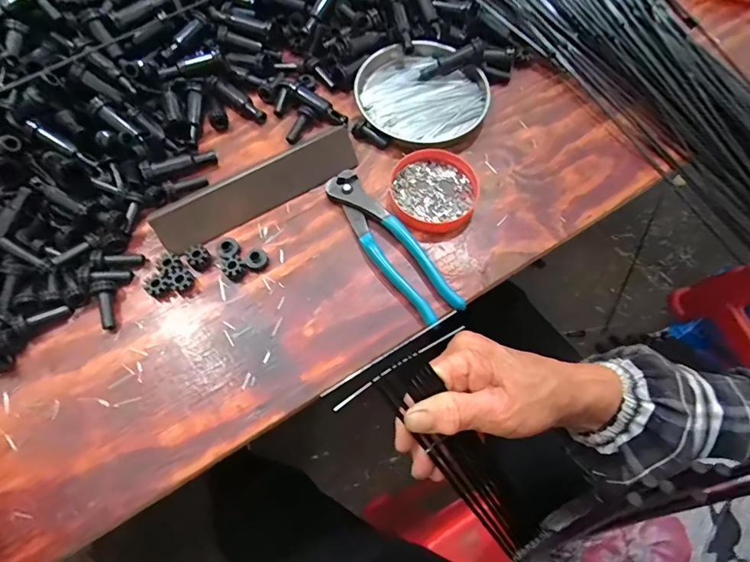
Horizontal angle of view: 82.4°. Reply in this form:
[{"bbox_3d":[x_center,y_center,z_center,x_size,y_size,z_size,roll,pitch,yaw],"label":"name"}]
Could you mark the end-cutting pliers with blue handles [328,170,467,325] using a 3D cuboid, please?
[{"bbox_3d":[0.012,-0.034,0.374,0.040,0.017,0.162,-34,68,-14],"label":"end-cutting pliers with blue handles"}]

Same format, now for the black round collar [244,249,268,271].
[{"bbox_3d":[-0.102,-0.019,0.368,0.018,0.010,0.019,-1,64,1],"label":"black round collar"}]

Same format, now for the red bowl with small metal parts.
[{"bbox_3d":[0.054,-0.084,0.395,0.079,0.014,0.086,-1,64,1],"label":"red bowl with small metal parts"}]

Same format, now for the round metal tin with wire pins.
[{"bbox_3d":[0.047,-0.202,0.450,0.133,0.028,0.127,-1,64,1],"label":"round metal tin with wire pins"}]

